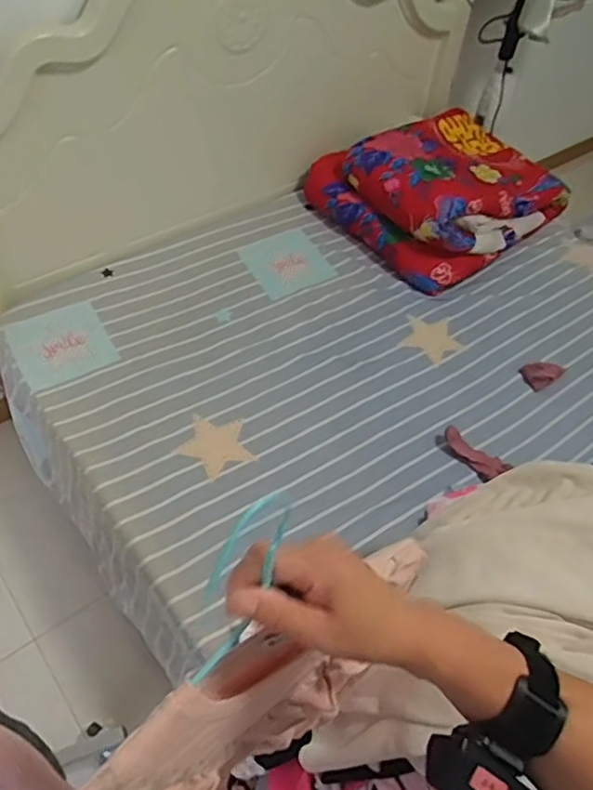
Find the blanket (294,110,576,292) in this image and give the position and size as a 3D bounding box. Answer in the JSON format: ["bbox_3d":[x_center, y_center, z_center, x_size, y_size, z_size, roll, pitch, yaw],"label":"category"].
[{"bbox_3d":[0.400,-0.585,1.757,0.560,0.231,0.531,-28,59,-24],"label":"blanket"}]

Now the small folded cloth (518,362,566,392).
[{"bbox_3d":[0.562,-0.052,1.462,0.060,0.057,0.079,-33,61,-26],"label":"small folded cloth"}]

